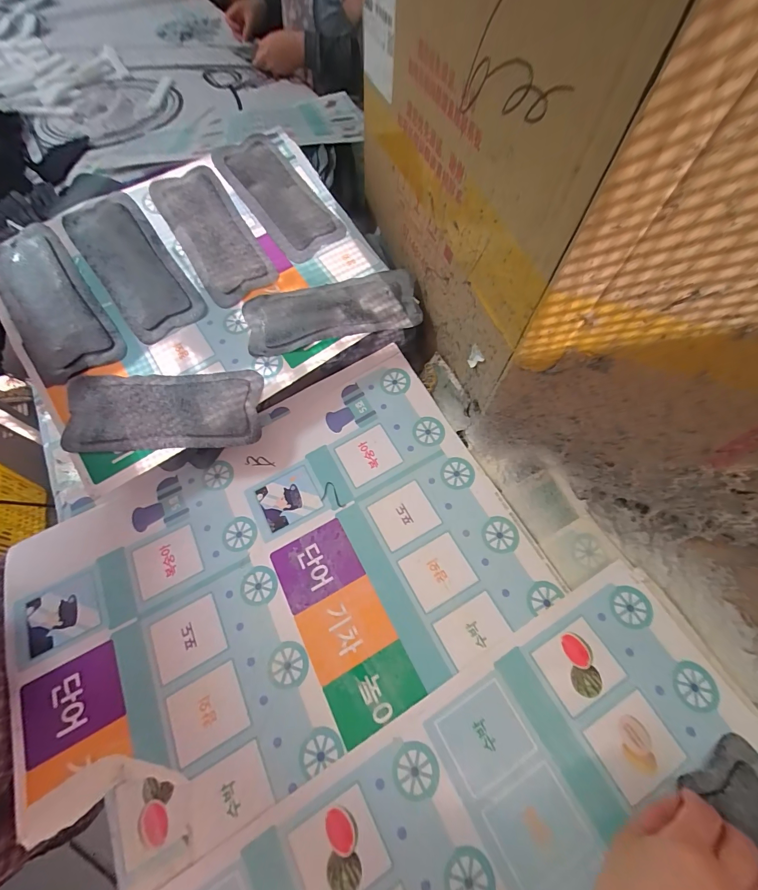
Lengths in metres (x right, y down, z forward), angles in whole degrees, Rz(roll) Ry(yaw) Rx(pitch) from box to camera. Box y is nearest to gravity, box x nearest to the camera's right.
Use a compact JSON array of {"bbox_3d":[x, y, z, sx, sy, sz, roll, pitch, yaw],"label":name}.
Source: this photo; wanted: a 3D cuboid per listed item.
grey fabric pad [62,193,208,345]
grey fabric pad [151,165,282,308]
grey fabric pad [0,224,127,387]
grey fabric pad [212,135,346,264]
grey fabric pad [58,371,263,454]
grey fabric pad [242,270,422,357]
[{"bbox_3d":[-0.344,-0.252,0.497,0.097,0.014,0.245,-35,83,-14],"label":"grey fabric pad"},{"bbox_3d":[-0.244,-0.312,0.525,0.099,0.021,0.230,-32,84,-13],"label":"grey fabric pad"},{"bbox_3d":[-0.432,-0.186,0.465,0.099,0.009,0.233,-33,82,-14],"label":"grey fabric pad"},{"bbox_3d":[-0.158,-0.394,0.557,0.107,0.023,0.240,-40,86,-16],"label":"grey fabric pad"},{"bbox_3d":[-0.263,-0.043,0.437,0.226,0.008,0.098,-2,76,-3],"label":"grey fabric pad"},{"bbox_3d":[-0.065,-0.185,0.489,0.233,0.026,0.101,-8,64,-3],"label":"grey fabric pad"}]

